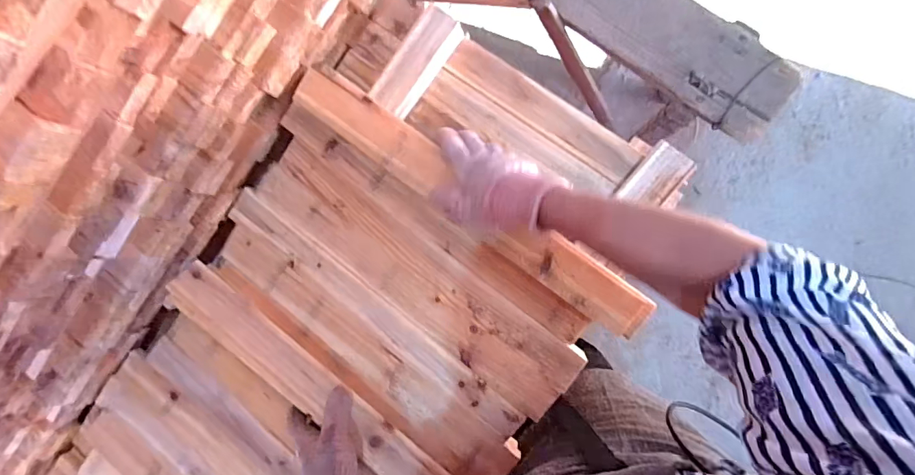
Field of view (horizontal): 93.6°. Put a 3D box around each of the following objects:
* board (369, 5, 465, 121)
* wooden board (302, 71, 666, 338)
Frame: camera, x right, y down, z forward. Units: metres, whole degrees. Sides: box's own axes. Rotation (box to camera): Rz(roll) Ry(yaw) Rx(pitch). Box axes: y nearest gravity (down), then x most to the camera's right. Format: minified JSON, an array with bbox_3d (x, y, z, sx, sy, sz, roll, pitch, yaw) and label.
[{"bbox_3d":[-0.056,-0.238,0.590,0.049,0.046,0.152,37,96,0],"label":"board"},{"bbox_3d":[0.007,-0.053,0.510,0.497,0.030,0.062,35,94,9],"label":"wooden board"}]

